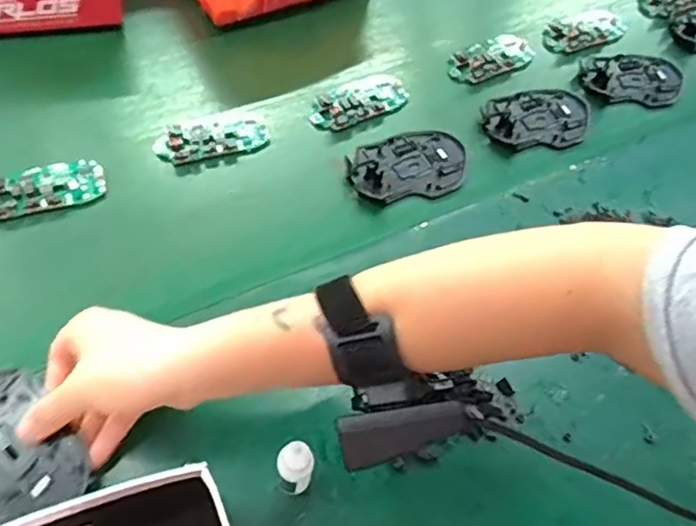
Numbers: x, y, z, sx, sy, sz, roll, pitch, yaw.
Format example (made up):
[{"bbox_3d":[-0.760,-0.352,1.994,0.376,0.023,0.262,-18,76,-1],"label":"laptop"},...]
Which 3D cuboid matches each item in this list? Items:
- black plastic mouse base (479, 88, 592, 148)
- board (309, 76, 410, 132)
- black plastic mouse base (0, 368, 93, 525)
[{"bbox_3d":[0.190,-0.143,0.622,0.113,0.016,0.068,-12,58,-13],"label":"black plastic mouse base"},{"bbox_3d":[0.011,-0.154,0.605,0.099,0.010,0.042,-24,62,-19],"label":"board"},{"bbox_3d":[-0.212,0.111,0.388,0.109,0.022,0.066,40,62,20],"label":"black plastic mouse base"}]

